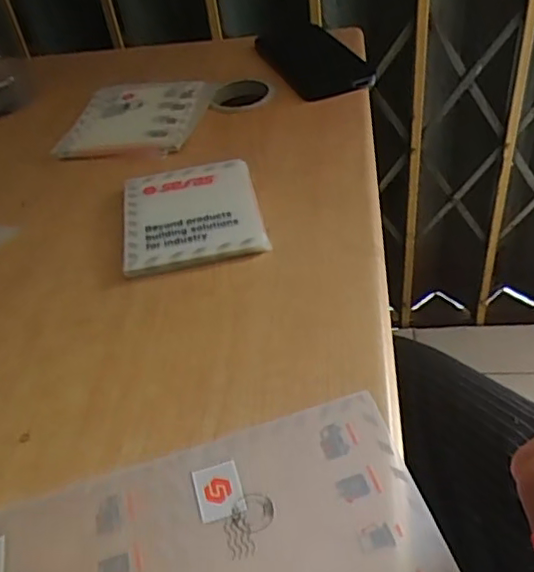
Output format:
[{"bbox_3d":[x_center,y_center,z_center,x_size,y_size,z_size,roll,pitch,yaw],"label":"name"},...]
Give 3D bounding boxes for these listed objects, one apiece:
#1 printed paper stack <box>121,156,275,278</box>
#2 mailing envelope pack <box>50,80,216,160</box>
[{"bbox_3d":[-0.055,-0.053,0.436,0.096,0.012,0.111,-12,43,-4],"label":"printed paper stack"},{"bbox_3d":[-0.119,-0.155,0.547,0.118,0.015,0.116,1,44,9],"label":"mailing envelope pack"}]

